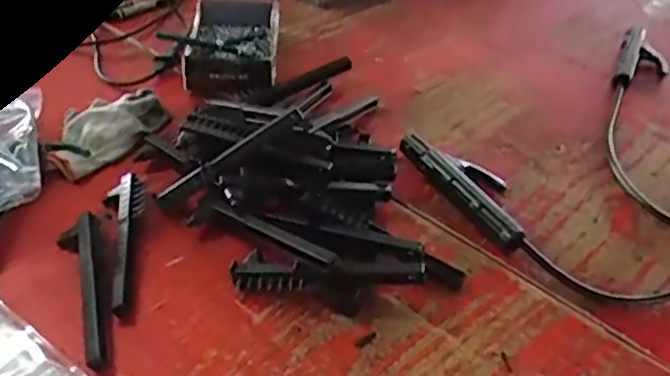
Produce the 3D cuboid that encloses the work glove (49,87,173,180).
[{"bbox_3d":[-0.280,-0.076,0.800,0.100,0.038,0.175,24,43,22],"label":"work glove"}]

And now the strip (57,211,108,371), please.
[{"bbox_3d":[-0.231,0.088,0.595,0.035,0.023,0.176,-10,42,-18],"label":"strip"}]

